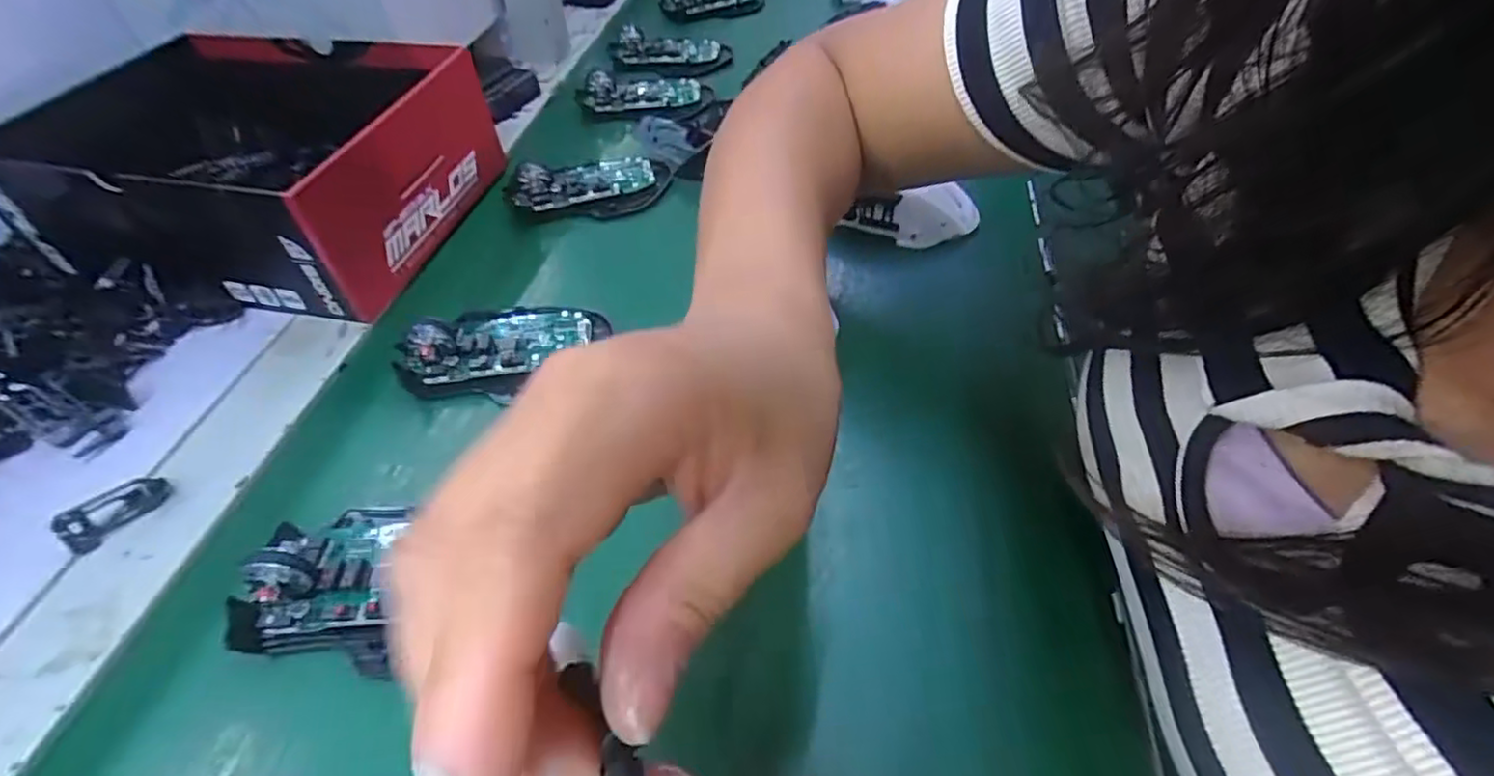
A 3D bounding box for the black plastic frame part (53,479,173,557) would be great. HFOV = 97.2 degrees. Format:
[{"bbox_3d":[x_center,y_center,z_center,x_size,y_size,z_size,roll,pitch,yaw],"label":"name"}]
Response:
[{"bbox_3d":[-0.295,0.057,0.307,0.014,0.017,0.042,29,55,23],"label":"black plastic frame part"}]

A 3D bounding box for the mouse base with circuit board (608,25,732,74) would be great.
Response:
[{"bbox_3d":[-0.072,-0.322,0.626,0.111,0.029,0.057,6,49,6],"label":"mouse base with circuit board"}]

